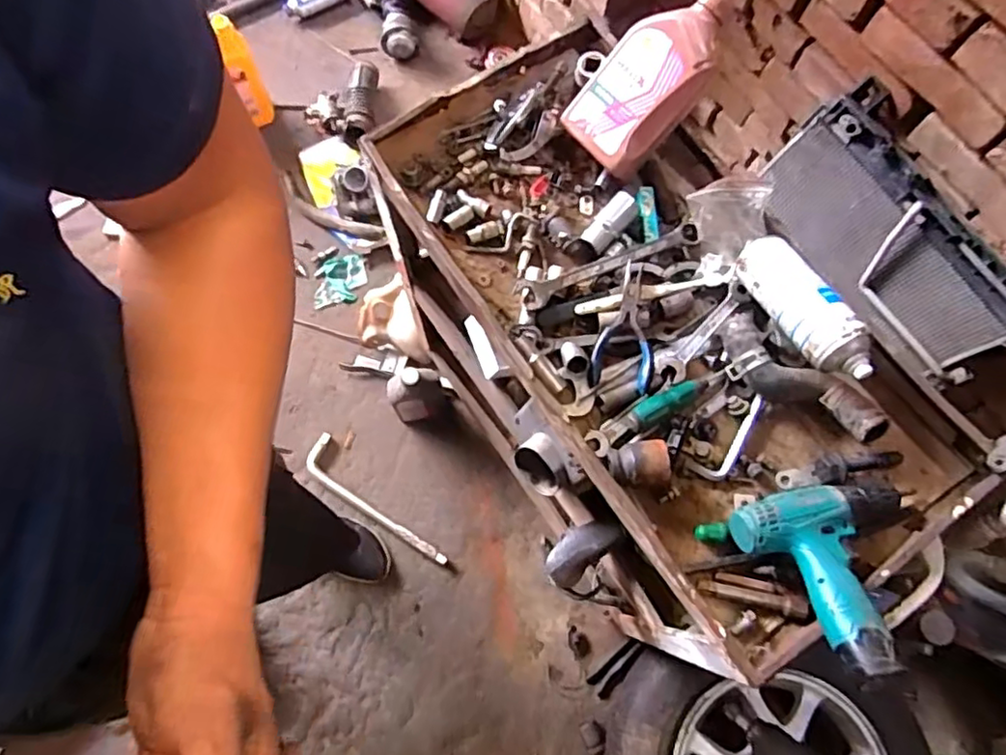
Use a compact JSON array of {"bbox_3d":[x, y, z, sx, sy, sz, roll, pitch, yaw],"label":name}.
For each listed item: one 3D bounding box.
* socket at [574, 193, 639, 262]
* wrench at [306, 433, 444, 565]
[{"bbox_3d":[0.130,-0.189,0.794,0.033,0.028,0.101,39,75,10],"label":"socket"},{"bbox_3d":[-0.284,0.280,1.386,0.388,0.020,0.080,41,76,11],"label":"wrench"}]

